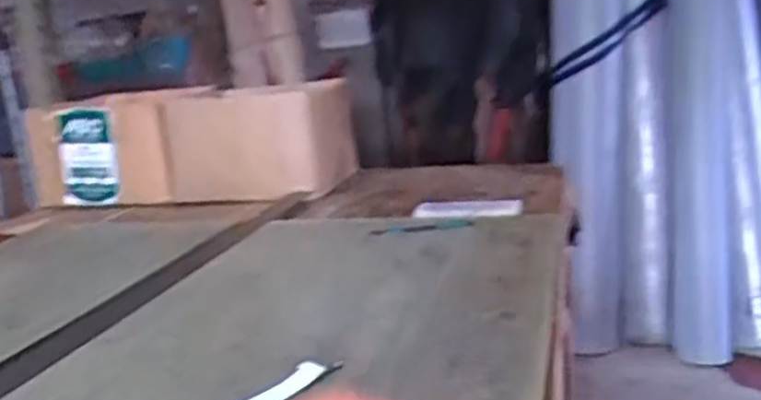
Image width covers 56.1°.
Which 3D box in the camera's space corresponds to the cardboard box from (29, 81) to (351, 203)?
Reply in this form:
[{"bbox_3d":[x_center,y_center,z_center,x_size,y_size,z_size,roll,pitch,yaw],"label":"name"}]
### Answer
[{"bbox_3d":[-0.440,-0.142,1.666,0.730,0.234,0.300,0,14,23],"label":"cardboard box"}]

